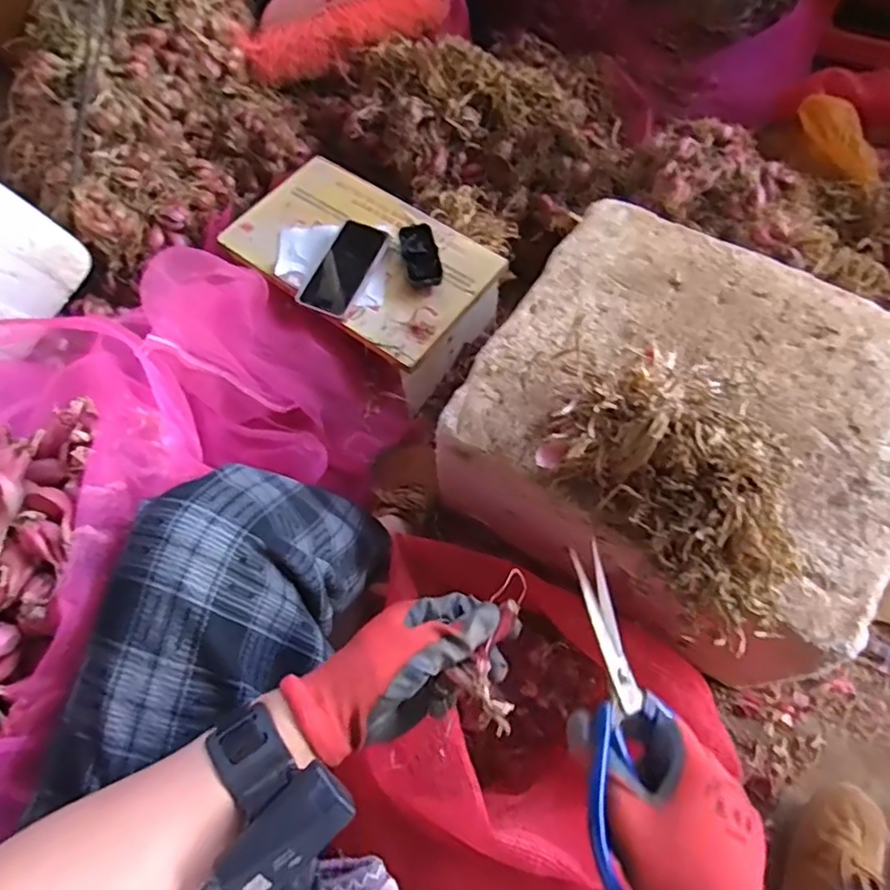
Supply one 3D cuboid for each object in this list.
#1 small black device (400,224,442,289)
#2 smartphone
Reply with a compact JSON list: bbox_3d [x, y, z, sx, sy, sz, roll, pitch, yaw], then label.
[{"bbox_3d":[-0.034,-0.268,0.848,0.048,0.019,0.099,-12,64,-3],"label":"small black device"},{"bbox_3d":[-0.143,-0.256,0.864,0.080,0.010,0.158,24,74,2],"label":"smartphone"}]

